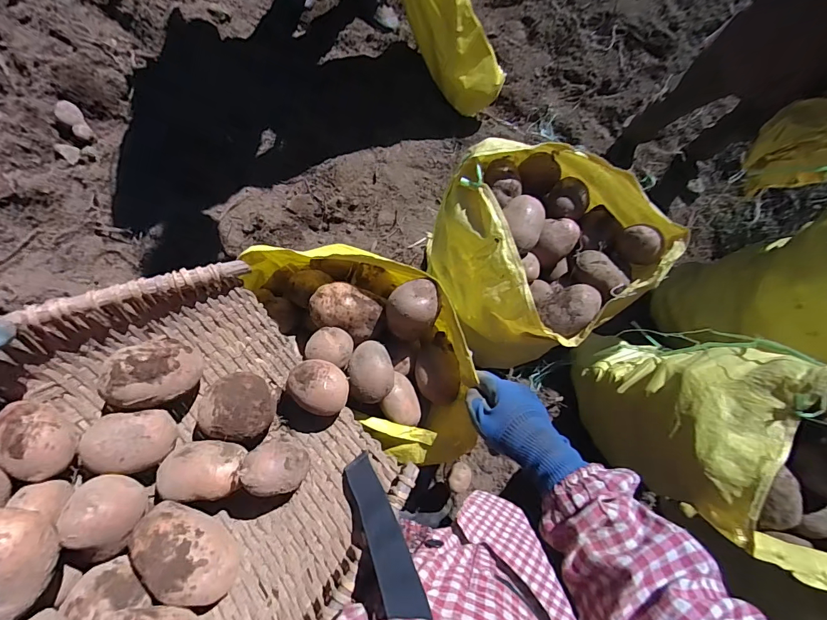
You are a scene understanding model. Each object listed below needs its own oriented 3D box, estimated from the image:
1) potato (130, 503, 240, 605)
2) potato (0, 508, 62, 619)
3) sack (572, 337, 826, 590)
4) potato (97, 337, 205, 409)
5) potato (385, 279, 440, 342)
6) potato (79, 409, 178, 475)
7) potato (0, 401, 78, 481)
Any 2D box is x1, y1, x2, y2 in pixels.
[{"bbox_3d":[-0.224,0.237,0.391,0.107,0.052,0.054,31,81,3],"label":"potato"},{"bbox_3d":[-0.324,0.202,0.315,0.050,0.046,0.083,-2,81,-2],"label":"potato"},{"bbox_3d":[0.648,0.260,0.894,0.370,0.623,0.382,21,81,2],"label":"sack"},{"bbox_3d":[-0.289,0.067,0.441,0.059,0.093,0.067,-4,84,37],"label":"potato"},{"bbox_3d":[-0.003,-0.001,0.558,0.066,0.059,0.076,9,80,0],"label":"potato"},{"bbox_3d":[-0.302,0.137,0.429,0.080,0.052,0.059,2,92,-39],"label":"potato"},{"bbox_3d":[-0.372,0.127,0.401,0.048,0.050,0.077,-28,83,-6],"label":"potato"}]

